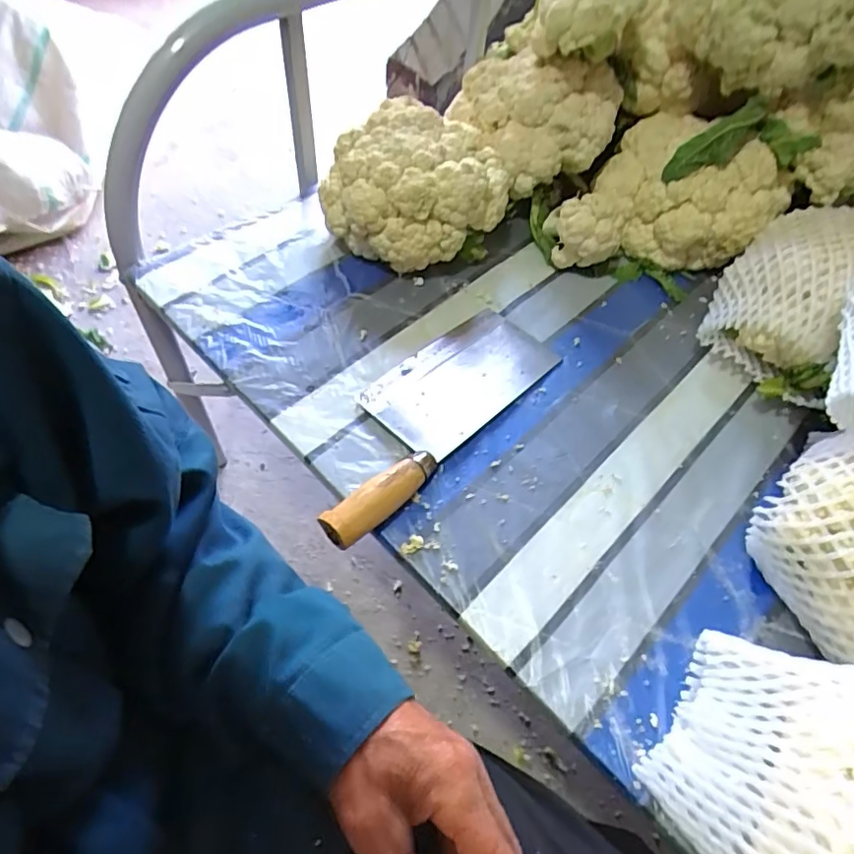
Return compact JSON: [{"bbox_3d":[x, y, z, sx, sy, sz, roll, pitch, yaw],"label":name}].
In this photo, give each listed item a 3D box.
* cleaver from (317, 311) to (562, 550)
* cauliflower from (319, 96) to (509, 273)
[{"bbox_3d":[0.000,-0.019,0.491,0.095,0.029,0.273,38,62,20],"label":"cleaver"},{"bbox_3d":[-0.010,-0.235,0.588,0.173,0.114,0.132,-24,61,-19],"label":"cauliflower"}]

